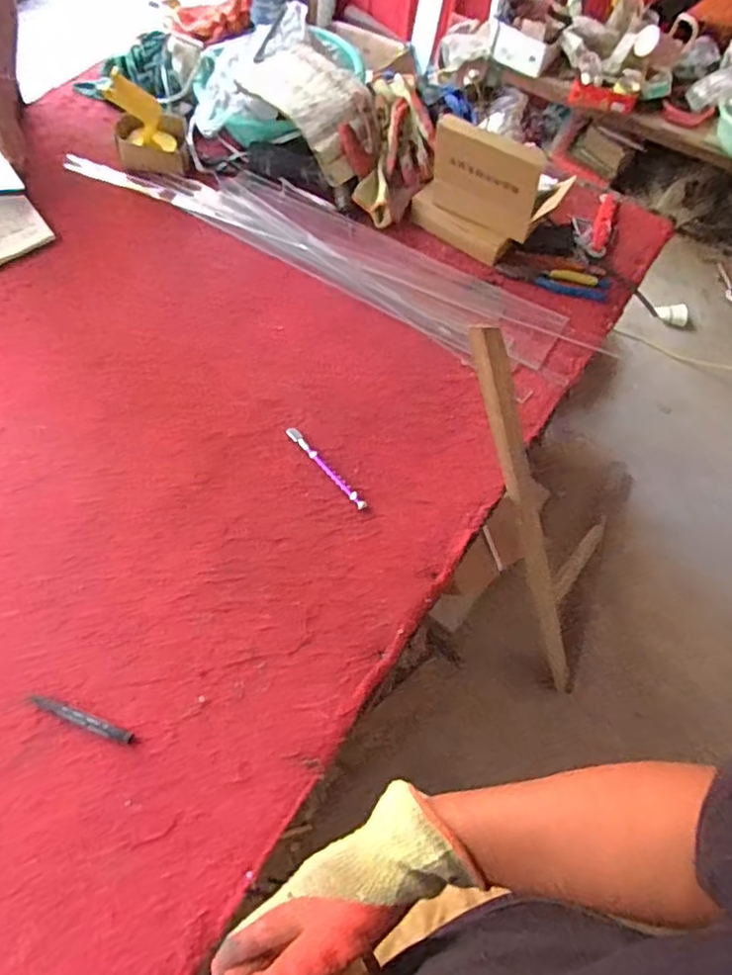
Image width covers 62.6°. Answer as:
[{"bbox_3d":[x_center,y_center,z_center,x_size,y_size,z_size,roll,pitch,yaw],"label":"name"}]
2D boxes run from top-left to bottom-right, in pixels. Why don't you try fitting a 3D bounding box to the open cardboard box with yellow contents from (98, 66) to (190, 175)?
[{"bbox_3d":[-0.399,-0.667,1.100,0.130,0.133,0.083,-3,61,-3],"label":"open cardboard box with yellow contents"}]

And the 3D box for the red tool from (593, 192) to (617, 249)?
[{"bbox_3d":[0.450,-0.502,1.136,0.030,0.013,0.179,16,62,7],"label":"red tool"}]

